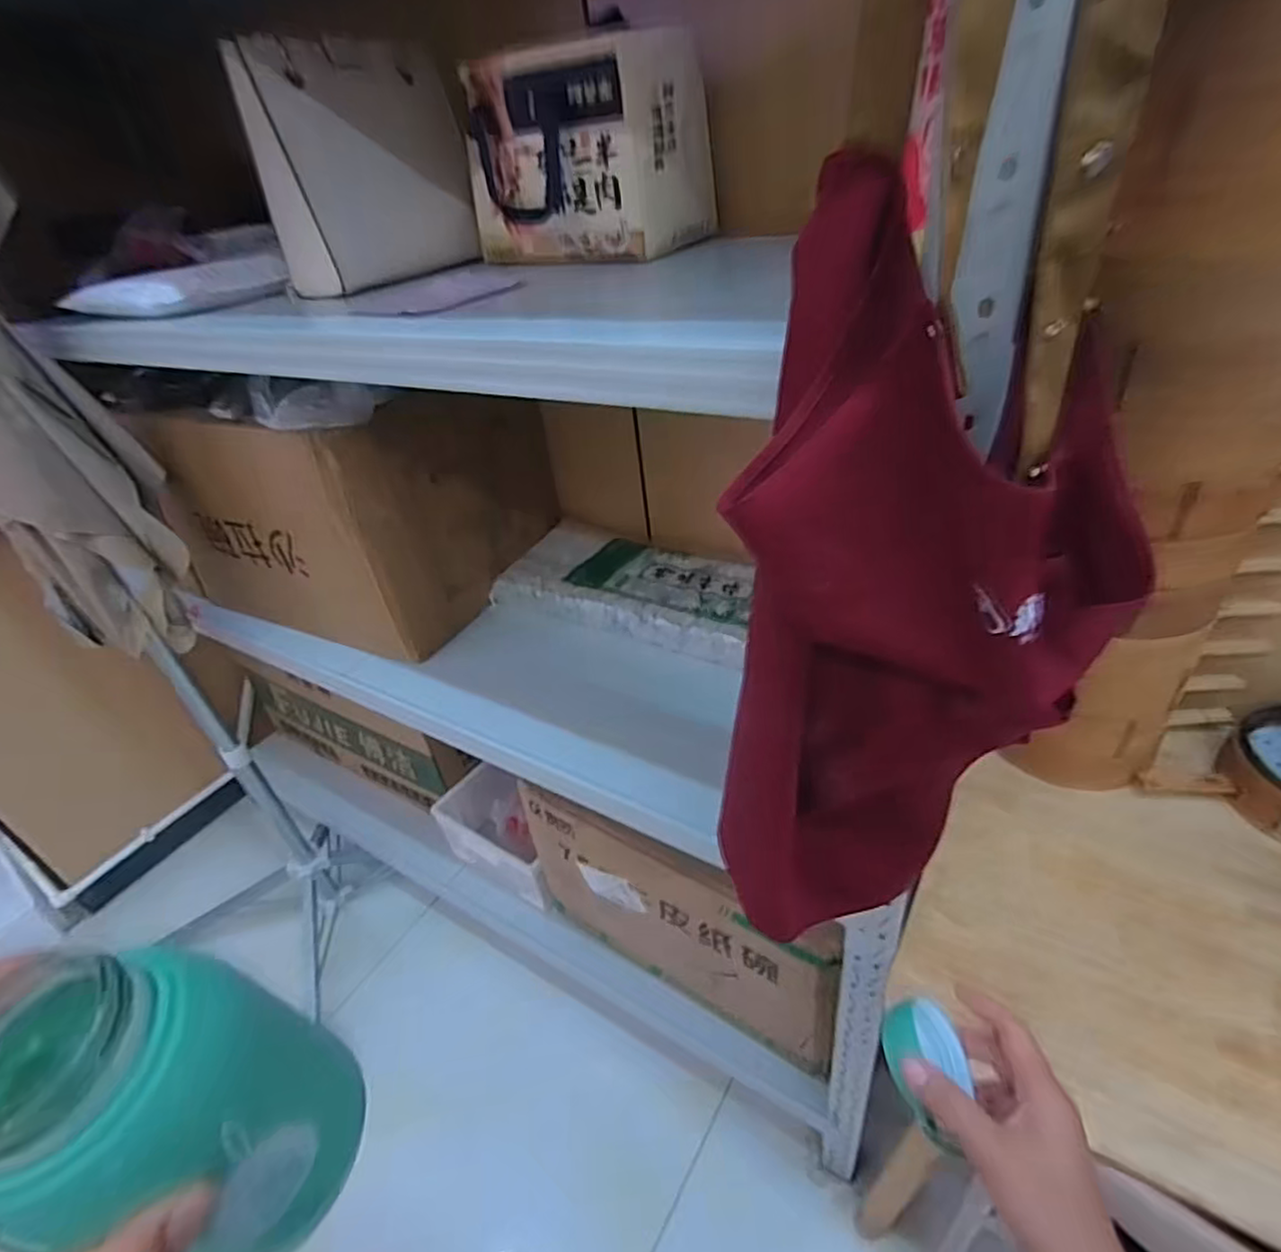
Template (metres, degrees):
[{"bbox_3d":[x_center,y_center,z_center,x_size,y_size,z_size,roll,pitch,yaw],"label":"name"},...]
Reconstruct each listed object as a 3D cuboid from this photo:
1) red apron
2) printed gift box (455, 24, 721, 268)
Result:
[{"bbox_3d":[0.164,0.023,0.442,0.185,0.499,0.169,-22,38,-19],"label":"red apron"},{"bbox_3d":[-0.067,-0.580,0.832,0.288,0.200,0.180,20,44,33],"label":"printed gift box"}]

